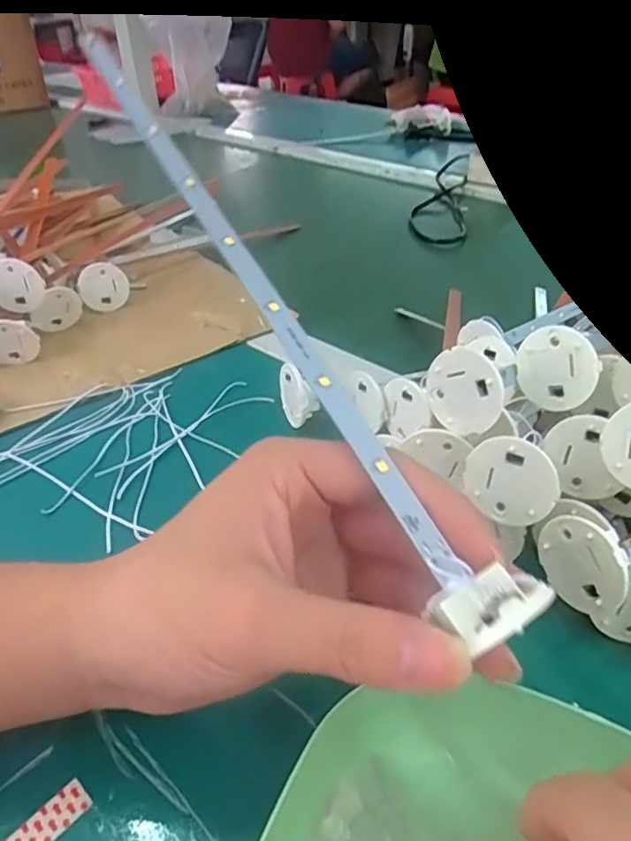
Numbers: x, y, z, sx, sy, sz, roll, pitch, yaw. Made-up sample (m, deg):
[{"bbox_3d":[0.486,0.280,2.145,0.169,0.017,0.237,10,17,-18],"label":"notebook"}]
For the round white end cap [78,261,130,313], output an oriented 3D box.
[{"bbox_3d":[-0.171,-0.110,0.479,0.038,0.036,0.012,-22,42,-26],"label":"round white end cap"}]

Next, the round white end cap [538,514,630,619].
[{"bbox_3d":[0.105,0.057,0.234,0.005,0.038,0.037,-12,46,-30],"label":"round white end cap"}]

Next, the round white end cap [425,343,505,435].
[{"bbox_3d":[0.065,-0.013,0.262,0.004,0.038,0.037,-15,-7,-40],"label":"round white end cap"}]

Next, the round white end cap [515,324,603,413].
[{"bbox_3d":[0.112,-0.024,0.275,0.037,0.037,0.011,30,47,34],"label":"round white end cap"}]

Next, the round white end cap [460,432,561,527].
[{"bbox_3d":[0.082,0.026,0.250,0.038,0.037,0.006,55,35,6],"label":"round white end cap"}]

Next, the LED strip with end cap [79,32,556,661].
[{"bbox_3d":[-0.025,-0.057,0.209,0.023,0.018,0.292,-21,63,-25],"label":"LED strip with end cap"}]

